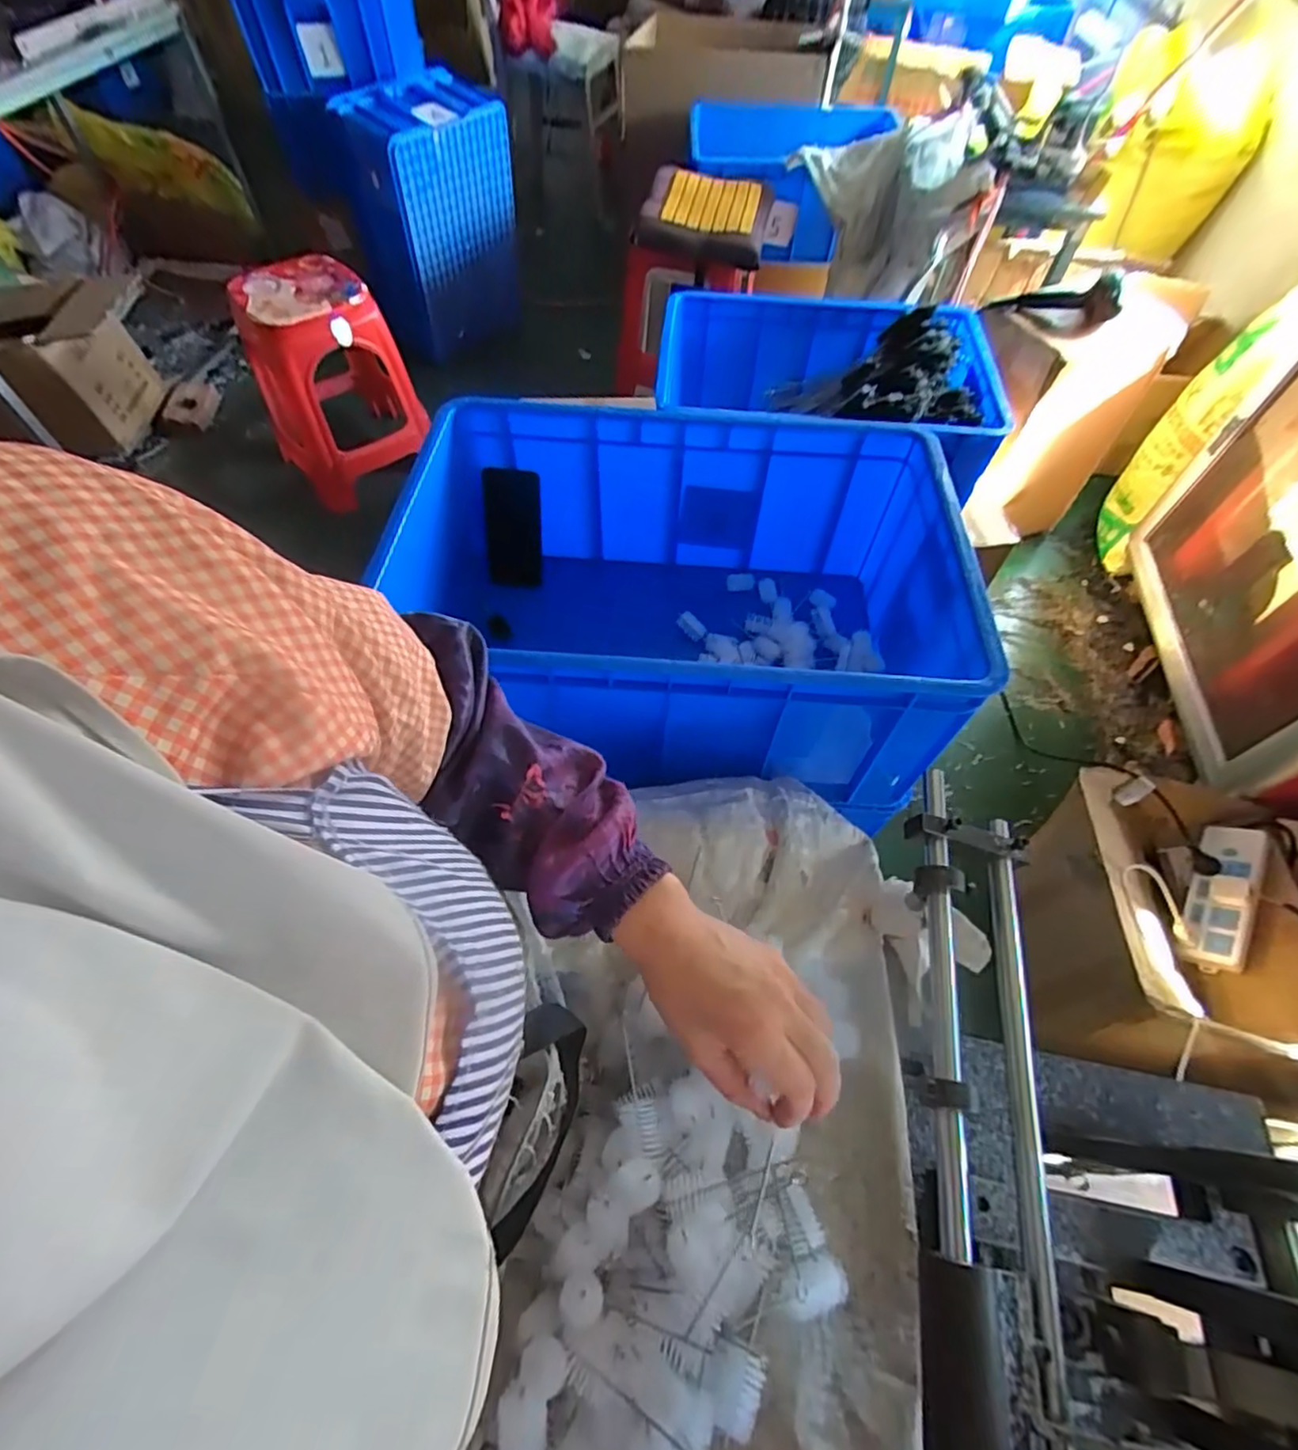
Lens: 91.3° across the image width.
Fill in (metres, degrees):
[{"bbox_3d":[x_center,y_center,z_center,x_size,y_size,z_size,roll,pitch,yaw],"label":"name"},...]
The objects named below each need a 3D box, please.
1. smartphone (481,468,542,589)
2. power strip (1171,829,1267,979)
[{"bbox_3d":[-0.195,-0.278,0.912,0.079,0.170,0.007,8,40,2],"label":"smartphone"},{"bbox_3d":[0.902,0.266,0.998,0.032,0.078,0.244,45,66,-26],"label":"power strip"}]

